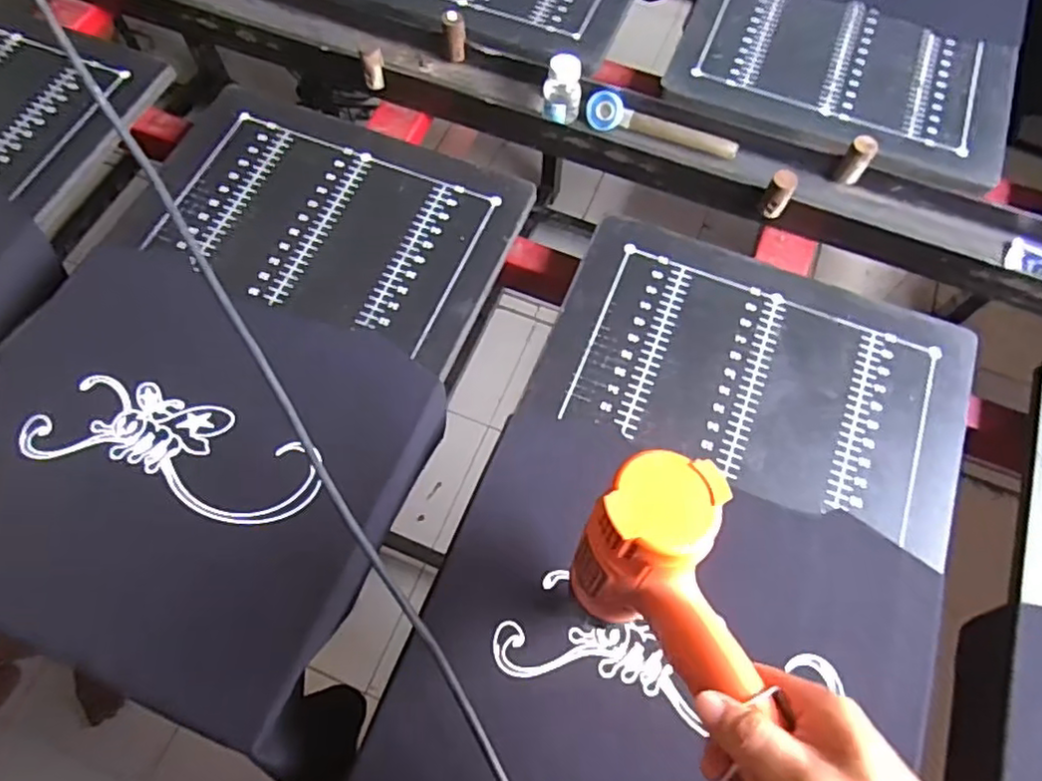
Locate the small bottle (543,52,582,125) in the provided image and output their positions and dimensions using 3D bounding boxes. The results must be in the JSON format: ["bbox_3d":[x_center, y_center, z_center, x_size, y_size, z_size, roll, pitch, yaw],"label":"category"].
[{"bbox_3d":[0.046,-0.331,0.722,0.040,0.072,0.033,8,65,2],"label":"small bottle"}]

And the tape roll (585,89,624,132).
[{"bbox_3d":[0.095,-0.320,0.737,0.041,0.044,0.013,15,22,0],"label":"tape roll"}]

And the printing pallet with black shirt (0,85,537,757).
[{"bbox_3d":[-0.270,-0.032,0.636,0.417,0.043,0.598,22,67,9],"label":"printing pallet with black shirt"}]

